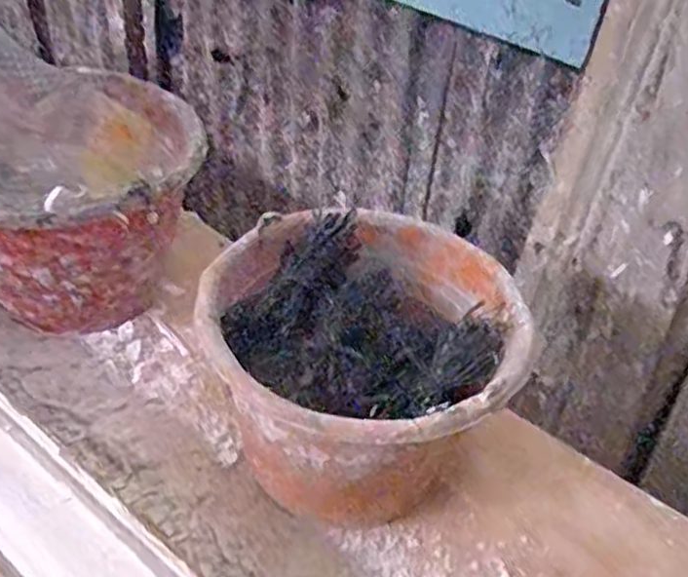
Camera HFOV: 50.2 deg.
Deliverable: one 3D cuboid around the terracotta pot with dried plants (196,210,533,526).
[{"bbox_3d":[0.017,0.086,0.656,0.242,0.198,0.247,9,40,4],"label":"terracotta pot with dried plants"}]

